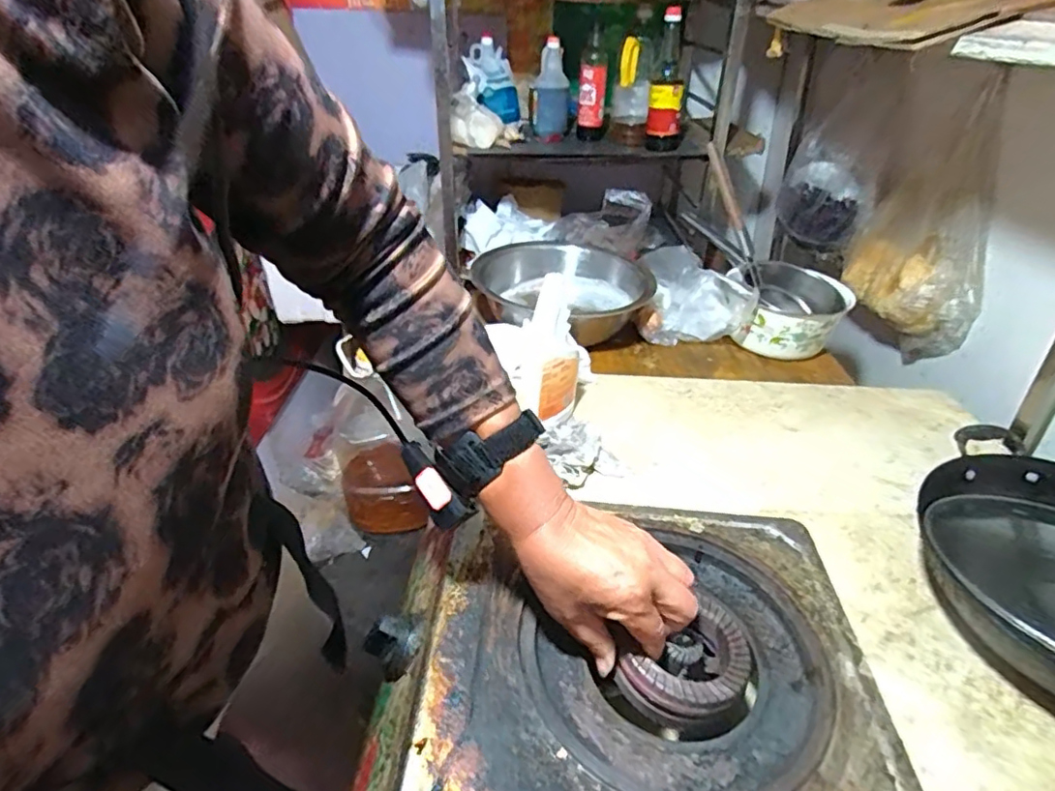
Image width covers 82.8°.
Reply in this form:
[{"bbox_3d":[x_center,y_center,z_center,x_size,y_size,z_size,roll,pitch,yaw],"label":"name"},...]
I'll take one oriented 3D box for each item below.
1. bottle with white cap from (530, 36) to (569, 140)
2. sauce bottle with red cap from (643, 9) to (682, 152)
[{"bbox_3d":[0.052,-0.733,1.443,0.089,0.206,0.082,-1,34,0],"label":"bottle with white cap"},{"bbox_3d":[0.317,-0.704,1.348,0.081,0.274,0.076,5,35,9],"label":"sauce bottle with red cap"}]

